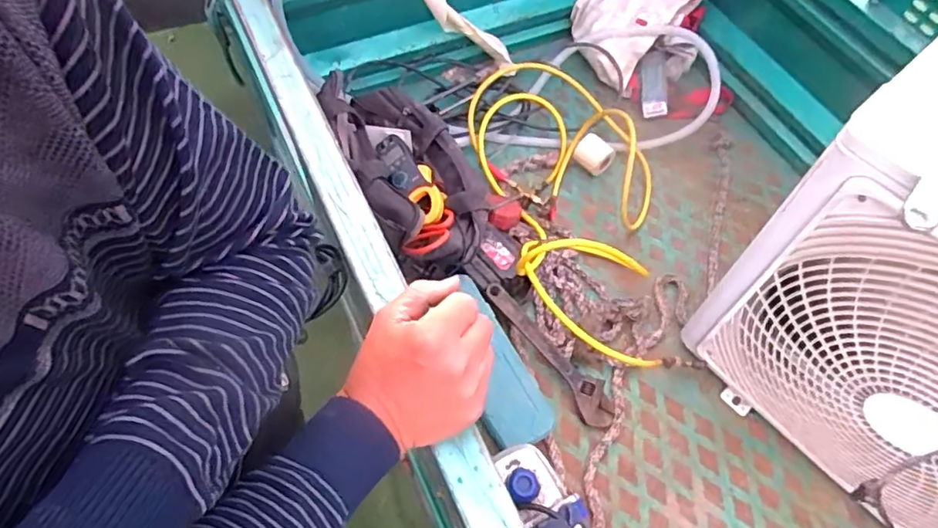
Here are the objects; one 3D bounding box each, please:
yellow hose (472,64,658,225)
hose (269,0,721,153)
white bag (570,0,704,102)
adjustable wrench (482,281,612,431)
[{"bbox_3d":[0.185,-0.265,1.226,0.405,0.094,0.352,12,60,7],"label":"yellow hose"},{"bbox_3d":[0.083,-0.424,1.219,0.894,0.231,0.320,15,58,-13],"label":"hose"},{"bbox_3d":[0.368,-0.541,1.351,0.287,0.157,0.273,28,63,16],"label":"white bag"},{"bbox_3d":[0.131,0.145,0.976,0.061,0.027,0.286,-39,85,-21],"label":"adjustable wrench"}]

